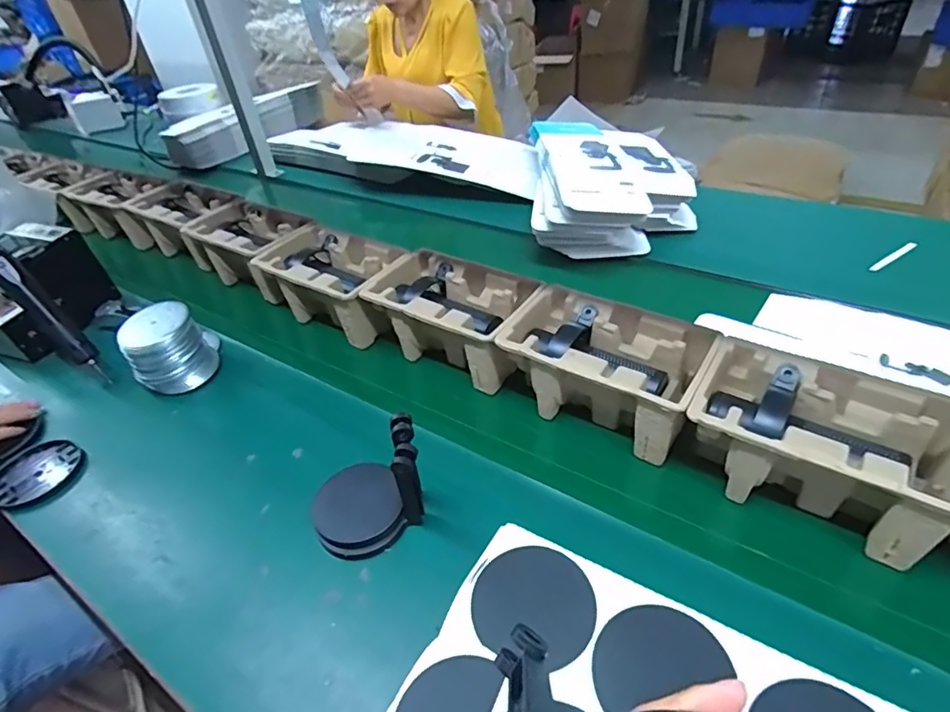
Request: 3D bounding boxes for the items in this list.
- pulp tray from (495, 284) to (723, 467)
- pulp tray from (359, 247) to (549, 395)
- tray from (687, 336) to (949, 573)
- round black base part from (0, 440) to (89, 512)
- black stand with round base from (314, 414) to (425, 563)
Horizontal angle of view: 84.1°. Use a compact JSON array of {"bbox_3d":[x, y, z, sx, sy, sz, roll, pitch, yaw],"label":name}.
[{"bbox_3d":[0.157,0.016,0.640,0.226,0.102,0.144,22,47,30],"label":"pulp tray"},{"bbox_3d":[-0.033,-0.055,0.746,0.225,0.104,0.140,20,46,28],"label":"pulp tray"},{"bbox_3d":[0.339,0.088,0.527,0.222,0.101,0.137,19,46,27],"label":"tray"},{"bbox_3d":[-0.540,0.141,0.650,0.101,0.016,0.099,-4,40,3],"label":"round black base part"},{"bbox_3d":[-0.115,0.125,0.533,0.118,0.120,0.100,-11,40,-6],"label":"black stand with round base"}]

